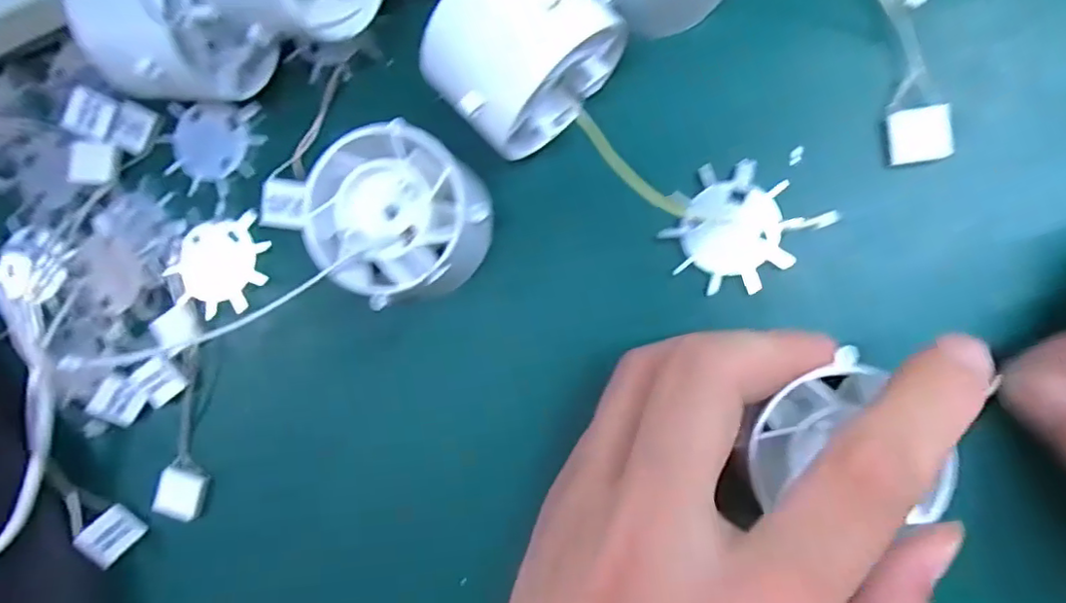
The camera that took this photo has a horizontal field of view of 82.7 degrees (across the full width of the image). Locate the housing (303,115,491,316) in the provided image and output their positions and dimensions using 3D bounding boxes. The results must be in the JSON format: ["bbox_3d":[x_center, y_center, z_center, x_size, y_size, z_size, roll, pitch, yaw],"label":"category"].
[{"bbox_3d":[-0.039,-0.025,0.192,0.056,0.032,0.049,39,96,8],"label":"housing"}]

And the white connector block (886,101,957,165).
[{"bbox_3d":[0.117,-0.051,0.183,0.017,0.004,0.016,-7,88,10],"label":"white connector block"}]

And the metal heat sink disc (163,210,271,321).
[{"bbox_3d":[-0.115,-0.012,0.220,0.038,0.005,0.033,-15,87,9],"label":"metal heat sink disc"}]

